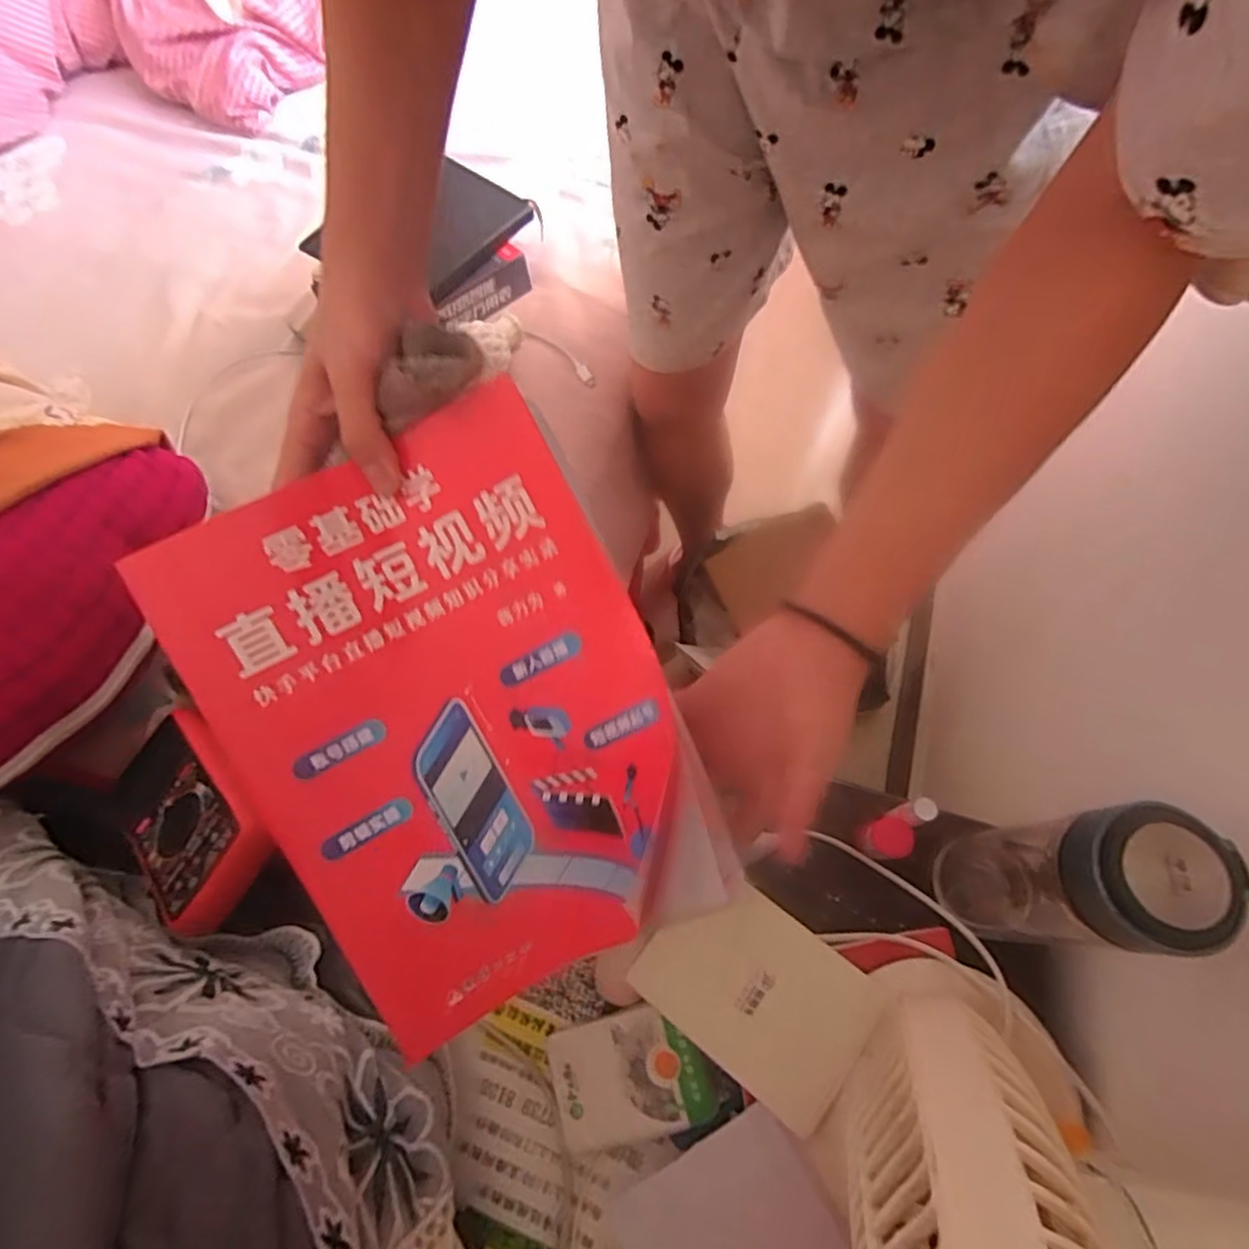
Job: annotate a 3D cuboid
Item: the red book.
[{"bbox_3d":[-0.084,0.050,0.335,0.208,0.030,0.277,-28,95,-5],"label":"red book"}]

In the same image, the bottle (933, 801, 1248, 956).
[{"bbox_3d":[0.270,0.160,0.419,0.076,0.196,0.071,0,67,0],"label":"bottle"}]

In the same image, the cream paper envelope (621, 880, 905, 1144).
[{"bbox_3d":[0.089,0.245,0.451,0.144,0.010,0.104,35,70,17],"label":"cream paper envelope"}]

